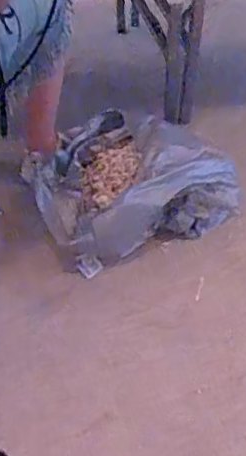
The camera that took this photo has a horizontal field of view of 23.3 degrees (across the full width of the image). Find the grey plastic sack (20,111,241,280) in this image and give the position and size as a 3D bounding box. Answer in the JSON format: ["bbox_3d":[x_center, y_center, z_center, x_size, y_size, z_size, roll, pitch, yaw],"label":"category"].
[{"bbox_3d":[0.012,-0.132,1.527,0.482,0.128,0.435,-20,48,-20],"label":"grey plastic sack"}]

